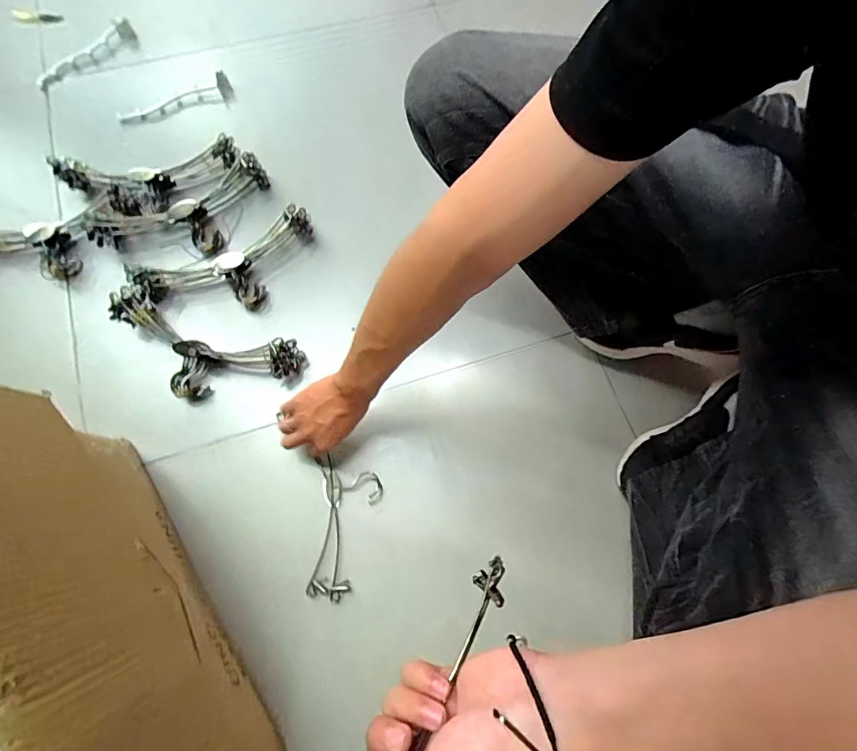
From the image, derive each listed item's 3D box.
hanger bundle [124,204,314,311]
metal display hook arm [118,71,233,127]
[{"bbox_3d":[-0.316,-0.162,0.731,0.292,0.080,0.119,-25,75,-9],"label":"hanger bundle"},{"bbox_3d":[-0.482,-0.522,0.851,0.209,0.047,0.033,-24,75,-9],"label":"metal display hook arm"}]

